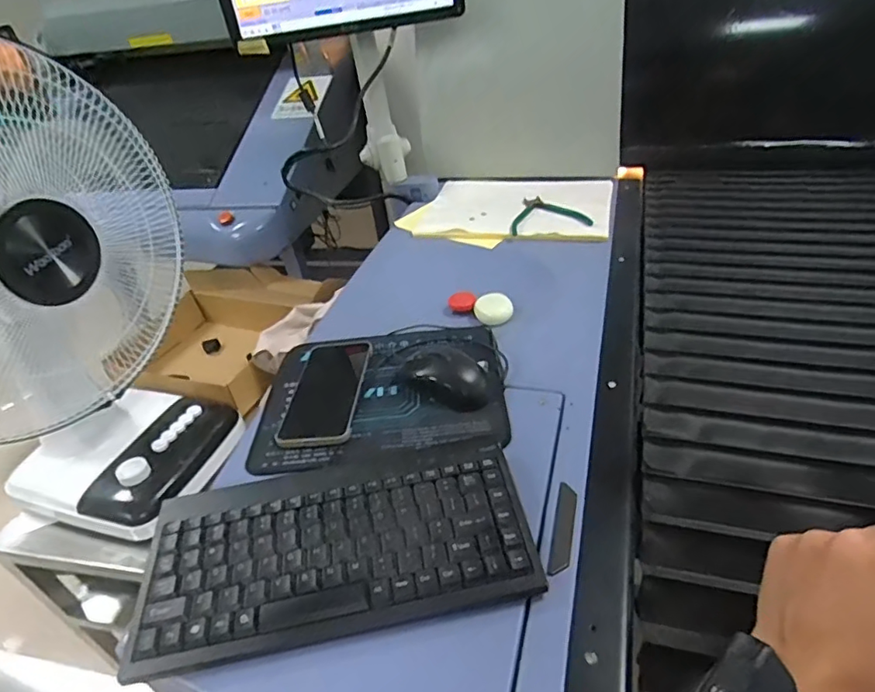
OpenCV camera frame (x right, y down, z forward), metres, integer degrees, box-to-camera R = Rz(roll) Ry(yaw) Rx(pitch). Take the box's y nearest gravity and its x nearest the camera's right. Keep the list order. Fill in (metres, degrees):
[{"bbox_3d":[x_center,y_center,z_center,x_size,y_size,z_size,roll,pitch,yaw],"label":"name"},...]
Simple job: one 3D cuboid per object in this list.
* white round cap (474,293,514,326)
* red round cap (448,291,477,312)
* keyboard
[{"bbox_3d":[0.076,-0.050,0.738,0.049,0.017,0.052,-5,36,4],"label":"white round cap"},{"bbox_3d":[0.035,-0.065,0.769,0.039,0.012,0.039,-4,54,5],"label":"red round cap"},{"bbox_3d":[-0.079,0.152,0.429,0.291,0.022,0.150,-11,36,-5],"label":"keyboard"}]

